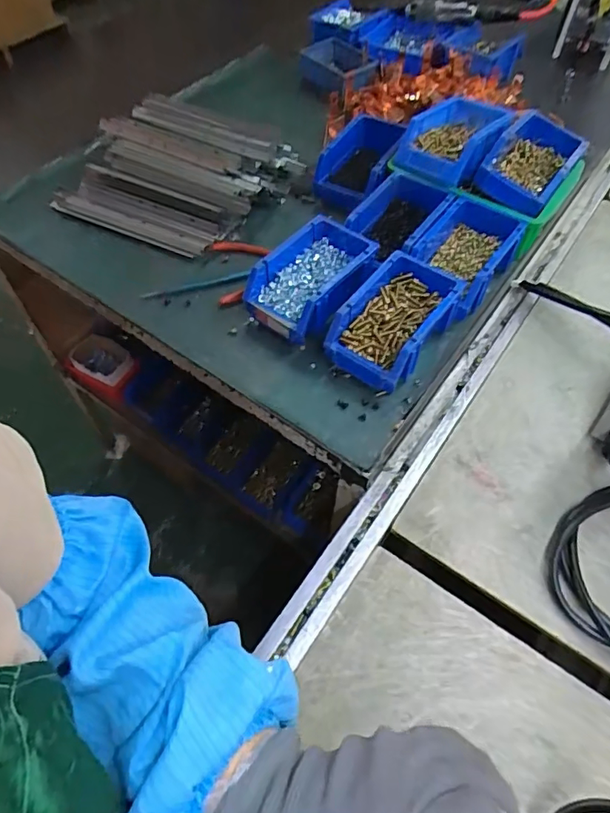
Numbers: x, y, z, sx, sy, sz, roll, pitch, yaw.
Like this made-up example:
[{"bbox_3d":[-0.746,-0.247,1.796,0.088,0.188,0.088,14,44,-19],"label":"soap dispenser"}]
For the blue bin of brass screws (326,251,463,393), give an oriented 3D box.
[{"bbox_3d":[0.112,-0.103,0.605,0.104,0.082,0.169,33,63,20],"label":"blue bin of brass screws"}]

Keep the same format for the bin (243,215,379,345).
[{"bbox_3d":[0.009,-0.162,0.642,0.116,0.076,0.165,40,66,23],"label":"bin"}]

